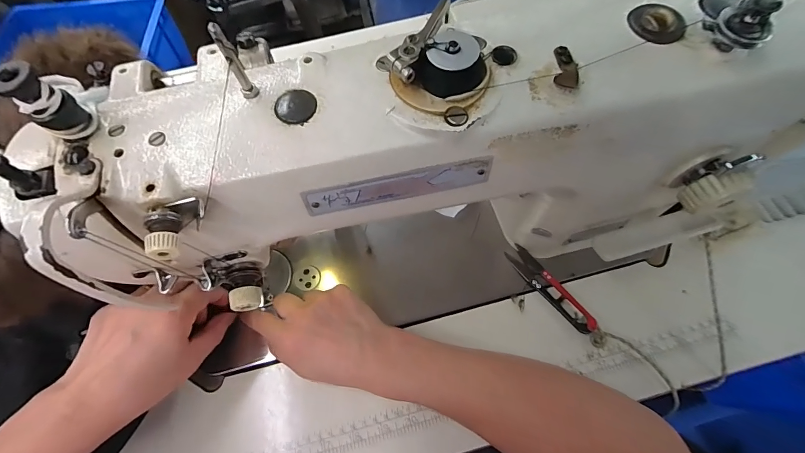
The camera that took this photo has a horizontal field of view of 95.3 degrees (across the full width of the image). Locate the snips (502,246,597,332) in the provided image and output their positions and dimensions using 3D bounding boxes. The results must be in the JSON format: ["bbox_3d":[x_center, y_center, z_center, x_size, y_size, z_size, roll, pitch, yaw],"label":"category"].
[{"bbox_3d":[0.146,0.061,0.364,0.022,0.009,0.104,-34,69,-11],"label":"snips"}]

